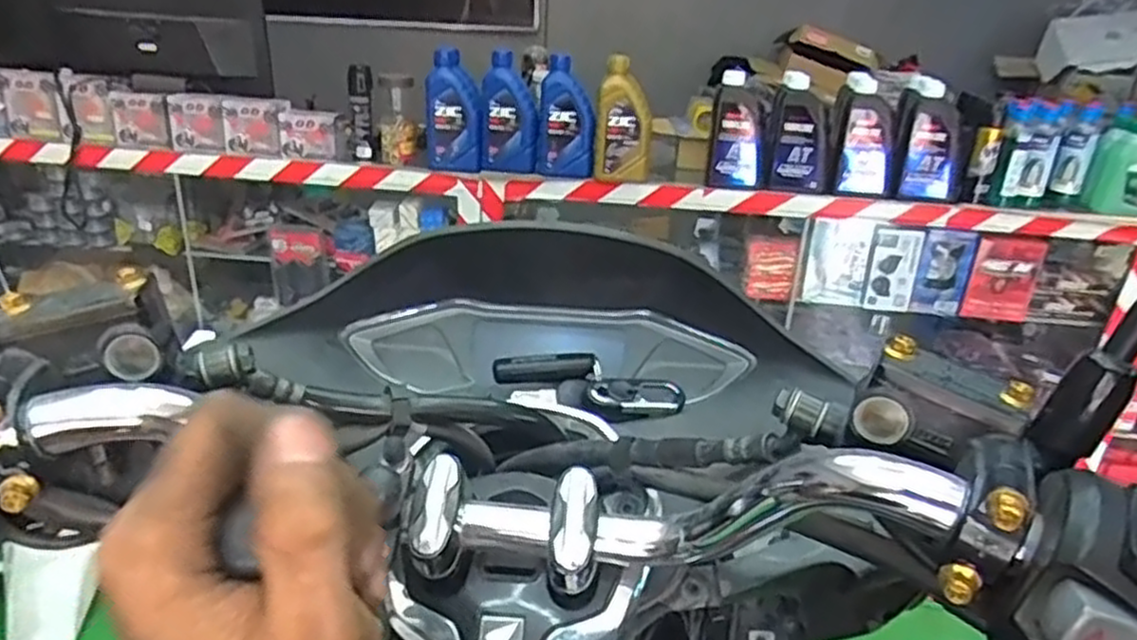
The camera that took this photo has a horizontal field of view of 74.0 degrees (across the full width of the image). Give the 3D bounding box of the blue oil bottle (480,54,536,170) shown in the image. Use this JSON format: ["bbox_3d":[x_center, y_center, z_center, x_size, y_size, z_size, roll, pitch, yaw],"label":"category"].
[{"bbox_3d":[-0.124,-0.425,1.564,0.114,0.219,0.074,1,23,-5],"label":"blue oil bottle"}]

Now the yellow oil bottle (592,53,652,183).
[{"bbox_3d":[0.113,-0.387,1.531,0.113,0.253,0.068,5,23,4],"label":"yellow oil bottle"}]

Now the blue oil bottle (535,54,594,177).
[{"bbox_3d":[-0.005,-0.408,1.541,0.117,0.219,0.055,3,23,0],"label":"blue oil bottle"}]

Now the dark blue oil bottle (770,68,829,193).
[{"bbox_3d":[0.473,-0.376,1.525,0.121,0.213,0.071,10,24,15],"label":"dark blue oil bottle"}]

